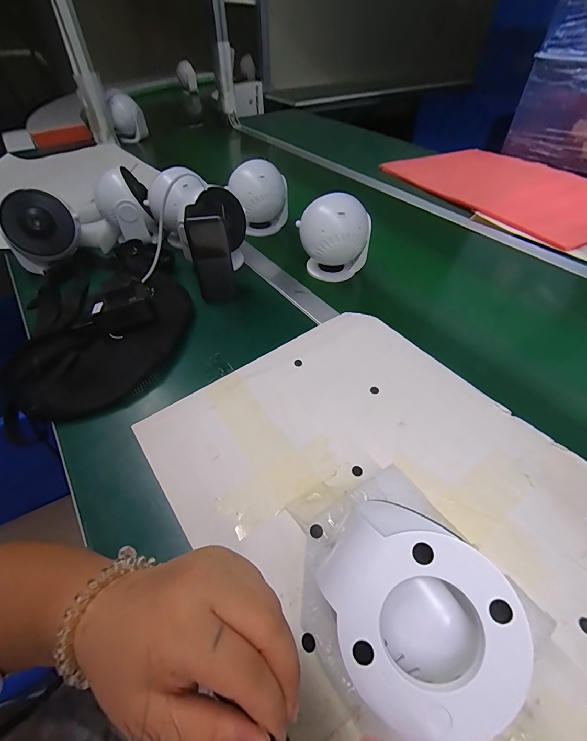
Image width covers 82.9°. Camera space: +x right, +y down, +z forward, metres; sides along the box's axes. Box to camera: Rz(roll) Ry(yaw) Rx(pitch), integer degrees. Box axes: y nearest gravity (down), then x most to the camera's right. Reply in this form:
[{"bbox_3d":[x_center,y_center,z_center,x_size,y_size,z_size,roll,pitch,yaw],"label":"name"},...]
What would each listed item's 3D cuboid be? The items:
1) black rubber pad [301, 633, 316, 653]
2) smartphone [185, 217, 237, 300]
[{"bbox_3d":[0.010,0.178,0.217,0.008,0.004,0.010,-10,48,-9],"label":"black rubber pad"},{"bbox_3d":[-0.115,-0.159,0.482,0.055,0.129,0.014,-16,53,-14],"label":"smartphone"}]

